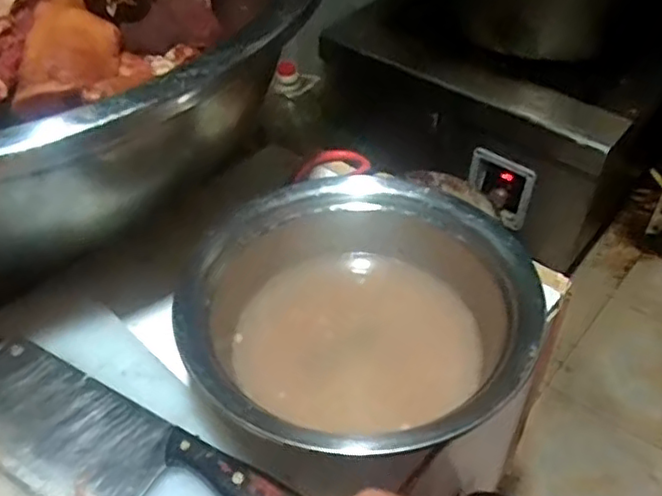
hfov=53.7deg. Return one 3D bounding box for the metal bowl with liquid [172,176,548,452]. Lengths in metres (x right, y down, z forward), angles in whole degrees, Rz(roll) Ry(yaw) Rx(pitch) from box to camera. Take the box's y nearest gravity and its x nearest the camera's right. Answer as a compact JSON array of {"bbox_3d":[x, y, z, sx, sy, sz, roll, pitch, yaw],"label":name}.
[{"bbox_3d":[0.020,0.052,0.488,0.242,0.074,0.246,0,45,0],"label":"metal bowl with liquid"}]

